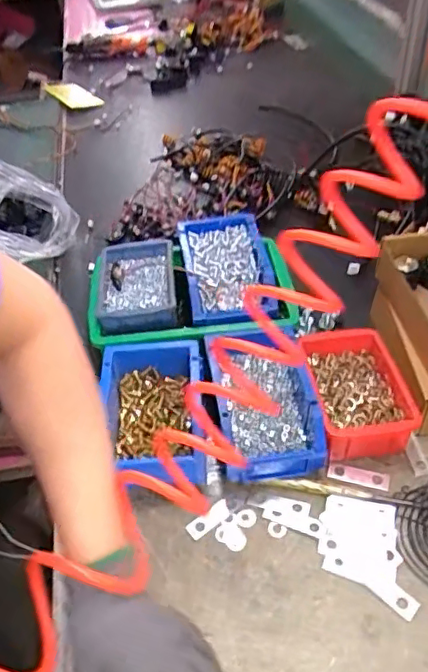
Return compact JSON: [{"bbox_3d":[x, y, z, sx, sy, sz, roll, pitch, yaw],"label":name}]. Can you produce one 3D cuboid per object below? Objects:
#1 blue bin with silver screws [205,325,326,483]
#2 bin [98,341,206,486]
[{"bbox_3d":[0.050,0.071,0.598,0.108,0.071,0.162,-7,43,-3],"label":"blue bin with silver screws"},{"bbox_3d":[-0.065,0.081,0.589,0.104,0.049,0.154,-5,43,-1],"label":"bin"}]

